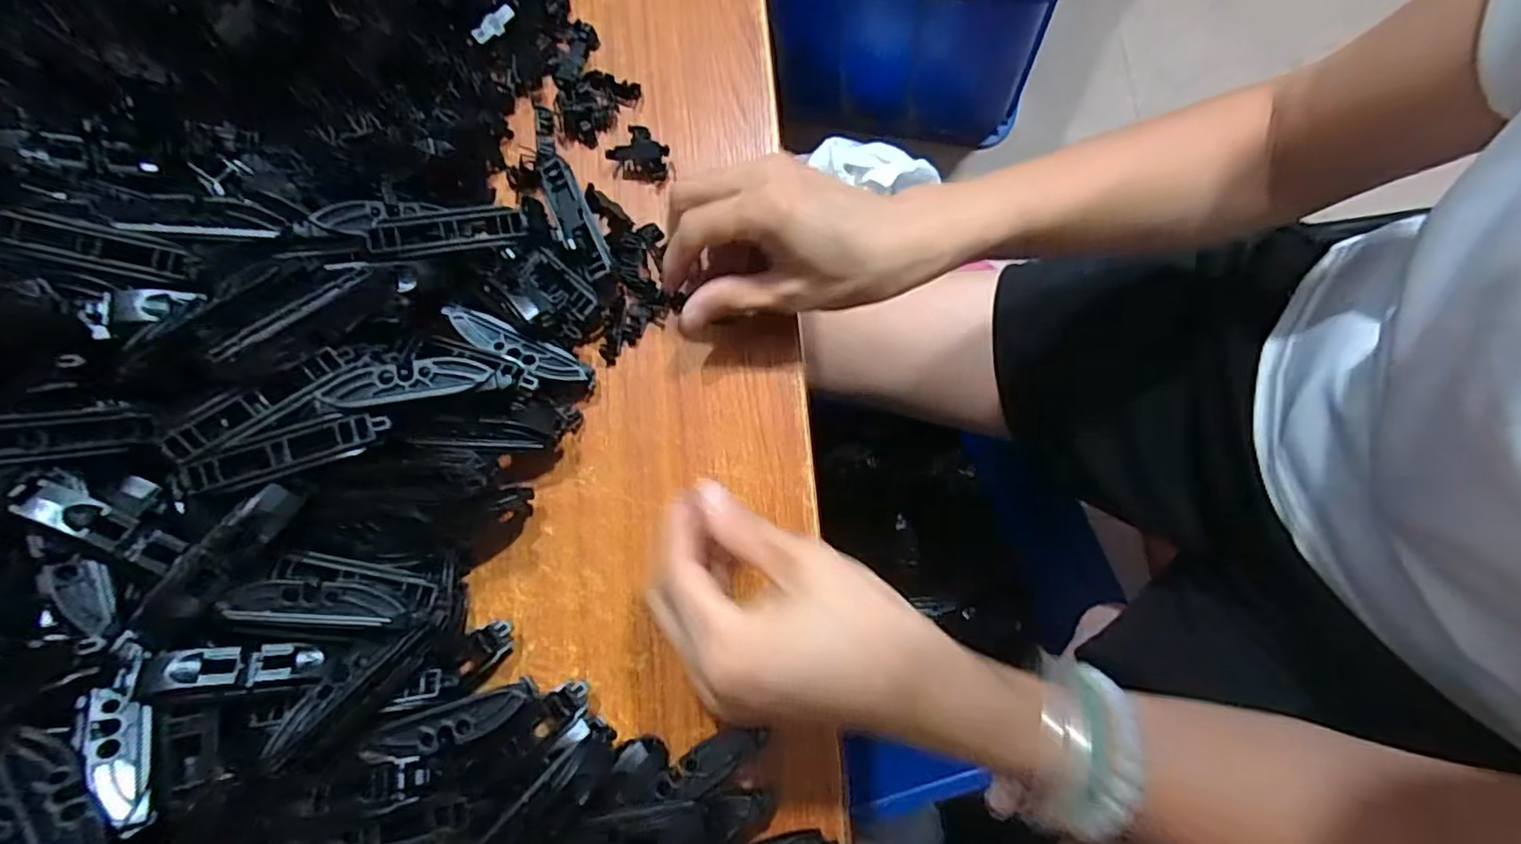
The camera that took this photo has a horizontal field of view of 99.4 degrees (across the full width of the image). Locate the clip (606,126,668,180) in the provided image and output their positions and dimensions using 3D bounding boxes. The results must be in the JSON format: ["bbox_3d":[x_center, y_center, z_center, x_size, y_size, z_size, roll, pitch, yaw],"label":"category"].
[{"bbox_3d":[-0.067,-0.148,0.352,0.032,0.010,0.030,-2,80,7],"label":"clip"}]

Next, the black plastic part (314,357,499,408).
[{"bbox_3d":[-0.156,-0.018,0.286,0.068,0.011,0.018,-11,79,-1],"label":"black plastic part"}]

